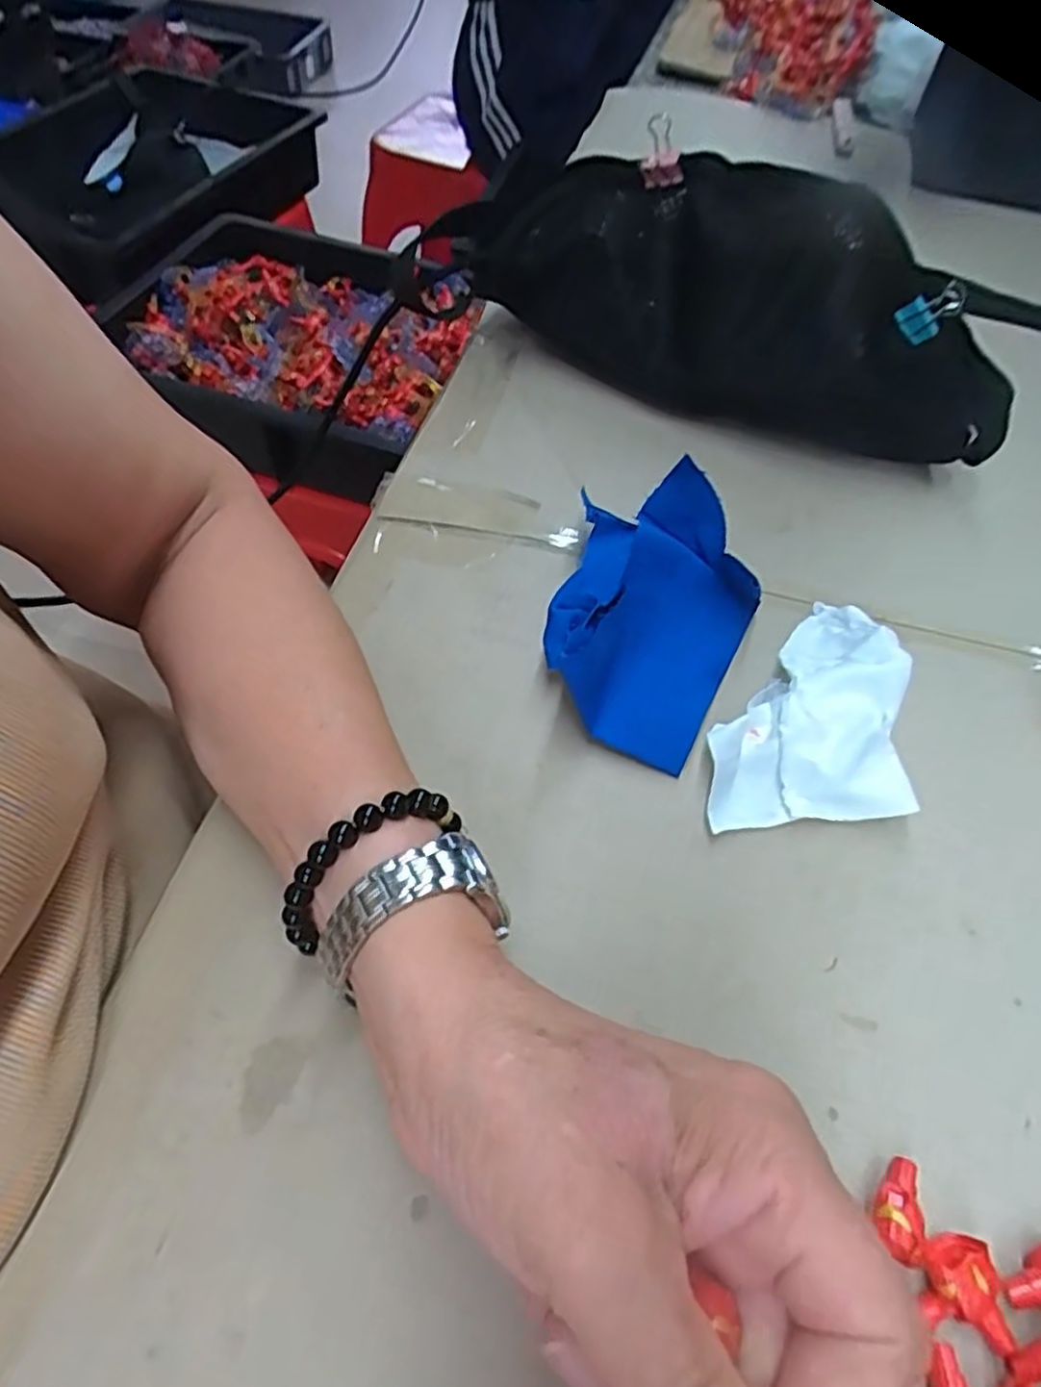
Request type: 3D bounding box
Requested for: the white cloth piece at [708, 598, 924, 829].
[{"bbox_3d":[0.108,0.000,0.287,0.070,0.031,0.106,6,56,1],"label":"white cloth piece"}]

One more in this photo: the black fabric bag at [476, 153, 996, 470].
[{"bbox_3d":[0.111,-0.207,0.391,0.286,0.099,0.071,26,59,13],"label":"black fabric bag"}]

